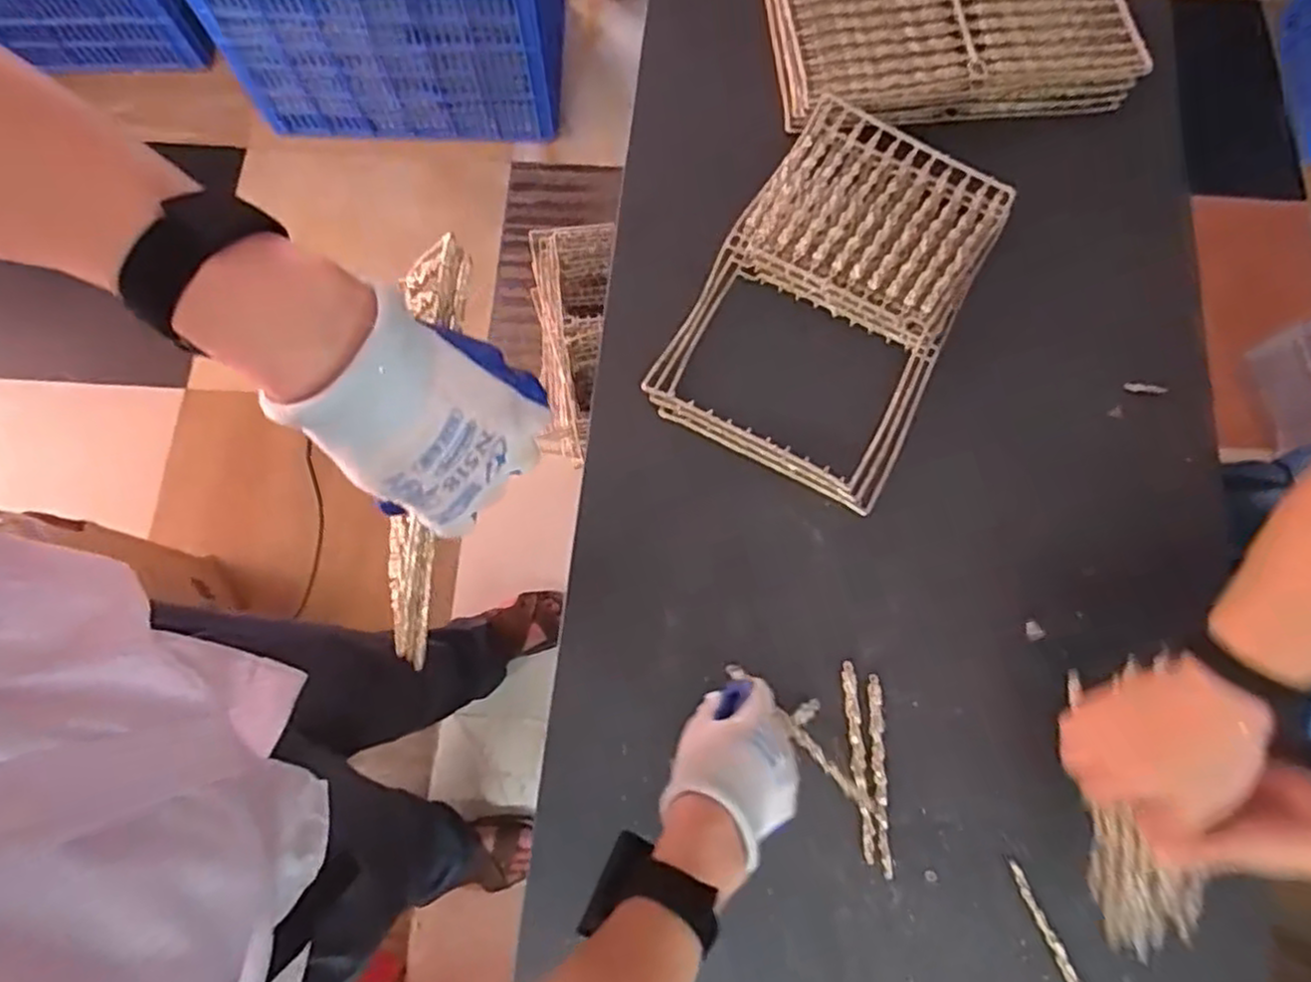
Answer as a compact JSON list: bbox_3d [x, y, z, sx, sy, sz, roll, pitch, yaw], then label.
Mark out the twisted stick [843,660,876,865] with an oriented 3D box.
[{"bbox_3d":[0.172,0.227,0.611,0.014,0.007,0.158,-2,73,-1],"label":"twisted stick"}]

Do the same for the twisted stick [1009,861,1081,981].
[{"bbox_3d":[0.330,0.381,0.580,0.012,0.006,0.163,-23,75,-7],"label":"twisted stick"}]

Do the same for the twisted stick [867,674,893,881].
[{"bbox_3d":[0.189,0.239,0.609,0.013,0.005,0.159,1,73,0],"label":"twisted stick"}]

